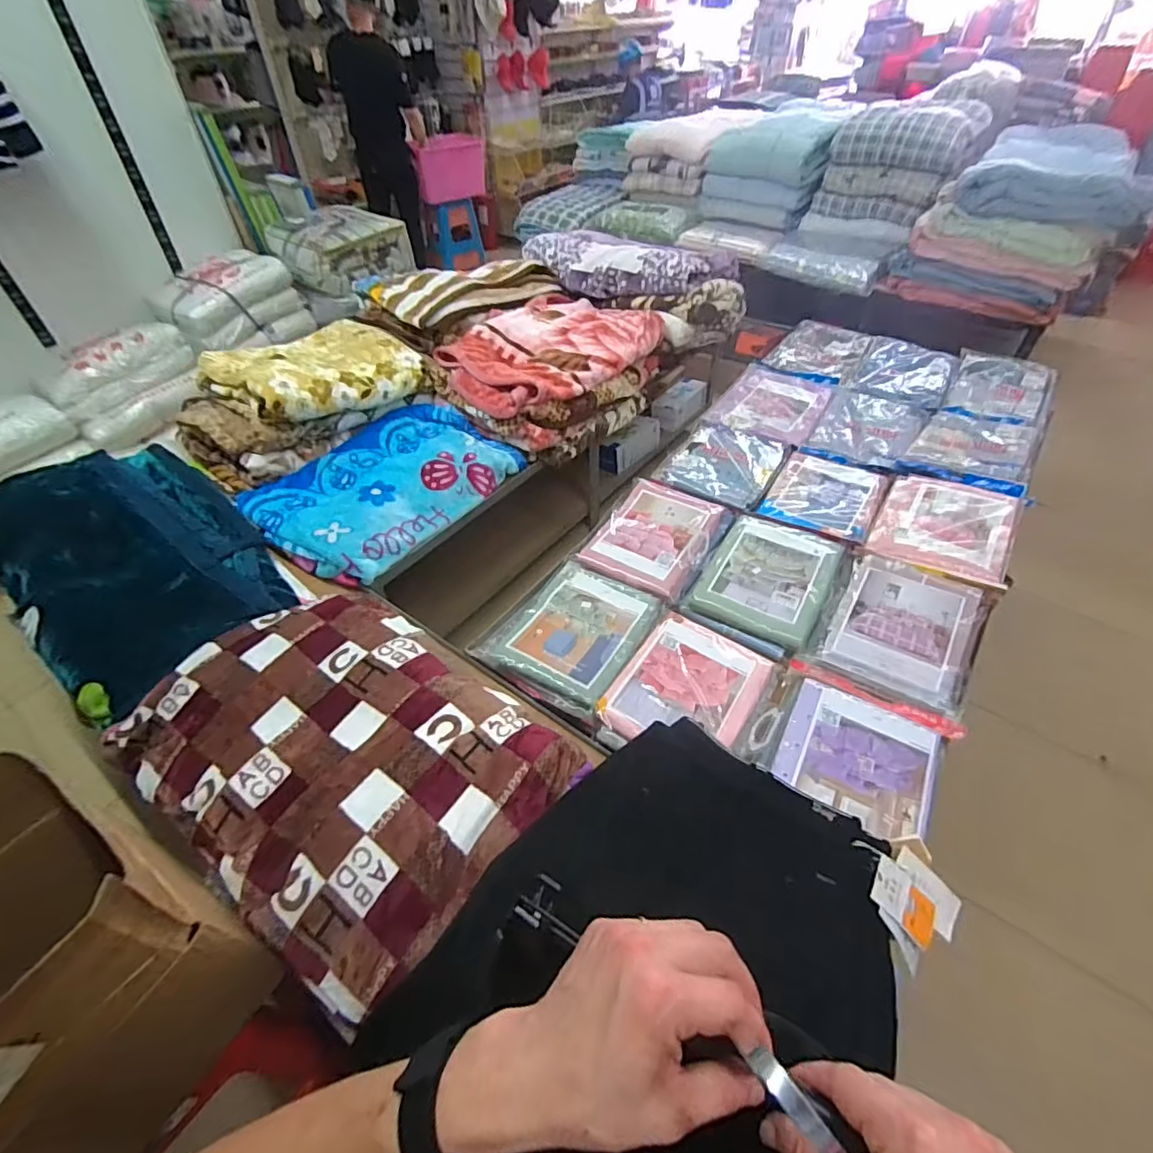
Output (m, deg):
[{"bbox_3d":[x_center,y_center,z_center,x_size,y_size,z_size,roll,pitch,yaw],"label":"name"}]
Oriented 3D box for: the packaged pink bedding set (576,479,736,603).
[{"bbox_3d":[0.212,-0.108,1.450,0.282,0.049,0.354,22,50,22],"label":"packaged pink bedding set"}]

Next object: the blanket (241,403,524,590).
[{"bbox_3d":[-0.549,-0.274,1.625,0.475,0.093,0.665,27,52,25],"label":"blanket"}]

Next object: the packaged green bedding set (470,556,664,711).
[{"bbox_3d":[-0.011,0.111,1.263,0.309,0.054,0.342,22,50,22],"label":"packaged green bedding set"}]

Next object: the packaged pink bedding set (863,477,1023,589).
[{"bbox_3d":[0.921,-0.125,1.411,0.289,0.047,0.373,24,51,23],"label":"packaged pink bedding set"}]

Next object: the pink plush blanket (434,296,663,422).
[{"bbox_3d":[-0.067,-0.757,1.842,0.437,0.103,0.722,31,54,28],"label":"pink plush blanket"}]

